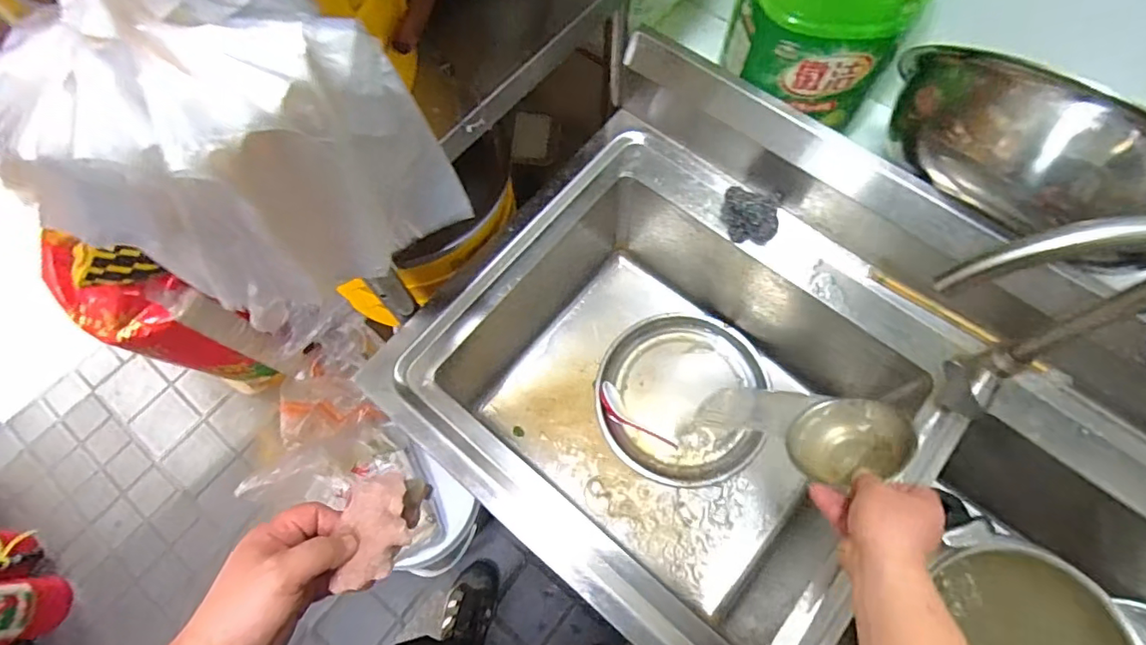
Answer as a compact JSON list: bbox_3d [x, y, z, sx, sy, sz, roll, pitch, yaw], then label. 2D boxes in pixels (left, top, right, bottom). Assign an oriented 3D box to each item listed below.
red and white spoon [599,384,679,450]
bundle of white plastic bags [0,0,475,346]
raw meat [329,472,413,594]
[{"bbox_3d":[0.099,0.163,0.905,0.151,0.020,0.041,41,75,15],"label":"red and white spoon"},{"bbox_3d":[-0.200,-0.109,0.377,0.108,0.263,0.199,32,72,13],"label":"bundle of white plastic bags"},{"bbox_3d":[-0.164,0.172,0.460,0.052,0.023,0.091,-4,68,-1],"label":"raw meat"}]

